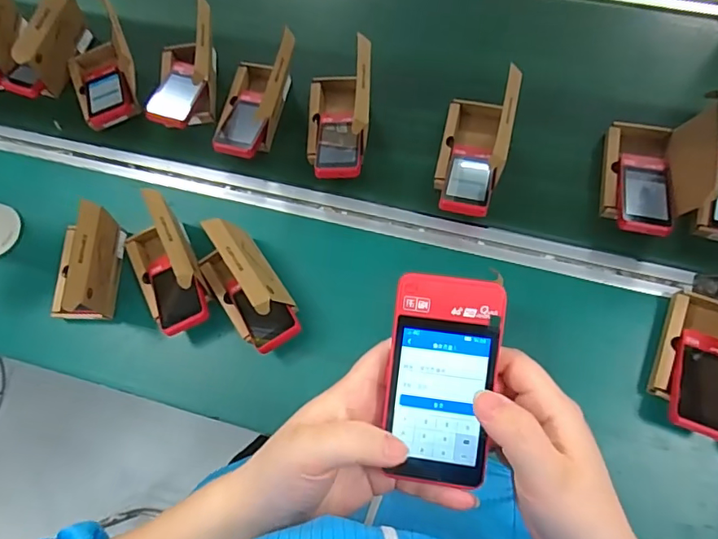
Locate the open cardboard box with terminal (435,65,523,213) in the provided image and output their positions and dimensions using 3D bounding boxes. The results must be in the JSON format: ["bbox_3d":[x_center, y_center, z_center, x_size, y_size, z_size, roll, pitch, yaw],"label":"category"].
[{"bbox_3d":[0.156,-0.169,0.709,0.081,0.125,0.197,12,74,5],"label":"open cardboard box with terminal"}]

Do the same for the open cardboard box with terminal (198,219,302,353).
[{"bbox_3d":[-0.145,0.026,0.672,0.086,0.130,0.162,-35,75,-9],"label":"open cardboard box with terminal"}]

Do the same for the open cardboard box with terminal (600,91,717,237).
[{"bbox_3d":[0.397,-0.136,0.686,0.103,0.110,0.181,12,74,5],"label":"open cardboard box with terminal"}]

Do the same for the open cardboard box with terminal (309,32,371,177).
[{"bbox_3d":[-0.031,-0.228,0.746,0.093,0.127,0.195,1,73,2],"label":"open cardboard box with terminal"}]

